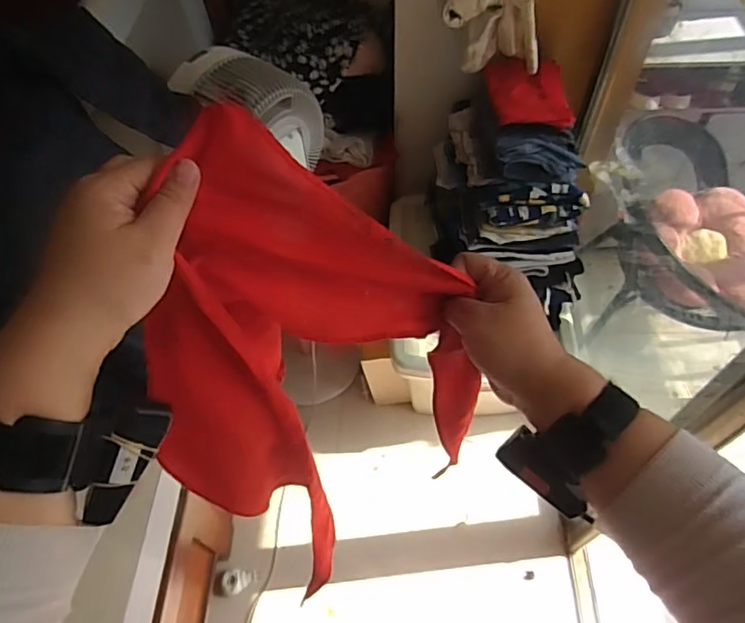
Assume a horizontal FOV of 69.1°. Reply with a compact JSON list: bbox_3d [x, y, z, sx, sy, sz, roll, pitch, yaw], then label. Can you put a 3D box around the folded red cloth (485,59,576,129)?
[{"bbox_3d":[0.333,-0.463,1.148,0.161,0.036,0.189,-3,56,2],"label":"folded red cloth"}]

